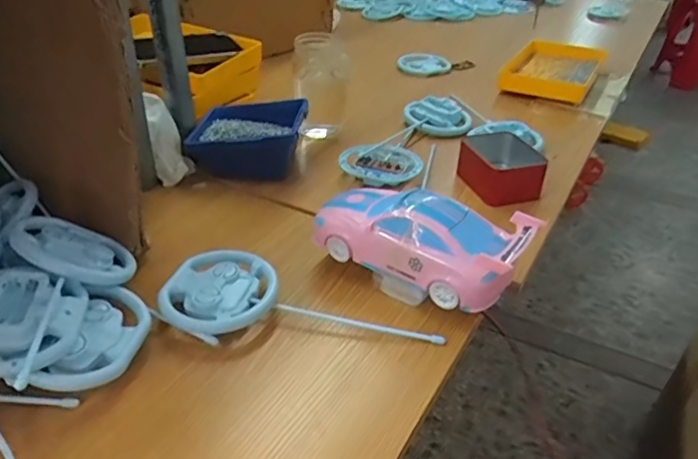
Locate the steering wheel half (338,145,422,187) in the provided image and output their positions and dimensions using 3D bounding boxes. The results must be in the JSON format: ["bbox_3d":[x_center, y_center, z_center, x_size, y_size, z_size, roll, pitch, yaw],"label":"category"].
[{"bbox_3d":[0.037,-0.084,0.697,0.091,0.018,0.098,2,34,-1],"label":"steering wheel half"}]

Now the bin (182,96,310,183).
[{"bbox_3d":[-0.125,-0.117,0.714,0.140,0.067,0.118,7,35,7],"label":"bin"}]

